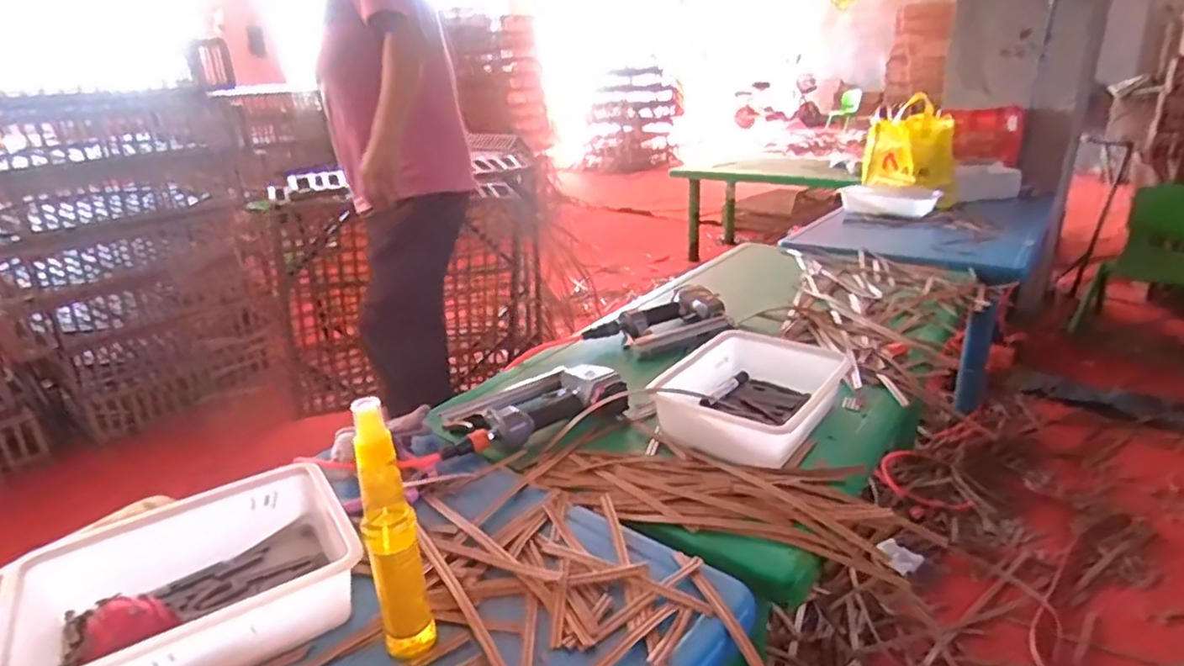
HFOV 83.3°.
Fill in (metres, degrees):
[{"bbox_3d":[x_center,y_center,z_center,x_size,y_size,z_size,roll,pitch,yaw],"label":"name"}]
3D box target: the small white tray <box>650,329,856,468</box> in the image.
[{"bbox_3d":[0.223,0.081,0.929,0.184,0.064,0.271,11,25,31],"label":"small white tray"}]

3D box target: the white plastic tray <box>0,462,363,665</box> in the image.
[{"bbox_3d":[-0.351,0.229,0.589,0.254,0.080,0.189,-18,26,-34],"label":"white plastic tray"}]

